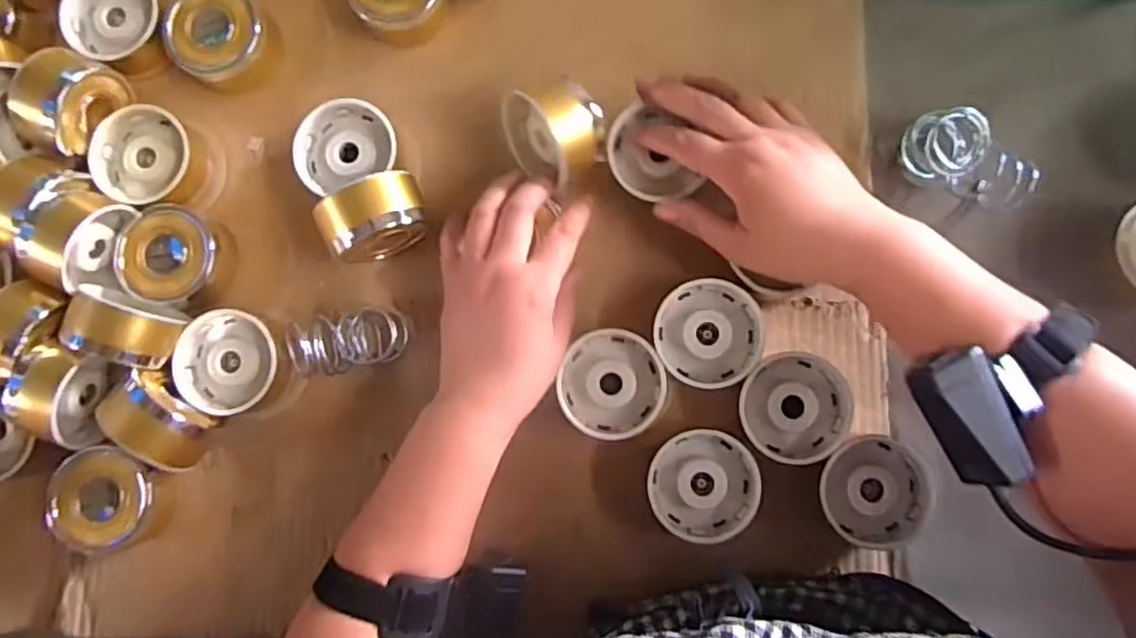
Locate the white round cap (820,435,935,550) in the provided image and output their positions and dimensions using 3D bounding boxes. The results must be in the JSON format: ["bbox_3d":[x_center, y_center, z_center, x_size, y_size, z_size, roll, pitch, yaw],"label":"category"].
[{"bbox_3d":[0.191,0.107,0.434,0.069,0.031,0.066,0,85,4],"label":"white round cap"}]

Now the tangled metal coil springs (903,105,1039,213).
[{"bbox_3d":[0.262,-0.104,0.447,0.084,0.047,0.040,29,87,6],"label":"tangled metal coil springs"}]

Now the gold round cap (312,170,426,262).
[{"bbox_3d":[-0.121,-0.064,0.452,0.063,0.060,0.040,-26,84,1],"label":"gold round cap"}]

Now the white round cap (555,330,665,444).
[{"bbox_3d":[0.028,0.042,0.439,0.067,0.016,0.067,0,85,4],"label":"white round cap"}]

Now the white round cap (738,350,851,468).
[{"bbox_3d":[0.143,0.055,0.441,0.066,0.032,0.069,0,85,4],"label":"white round cap"}]

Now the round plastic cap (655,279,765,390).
[{"bbox_3d":[0.091,0.010,0.452,0.066,0.033,0.067,0,85,4],"label":"round plastic cap"}]

